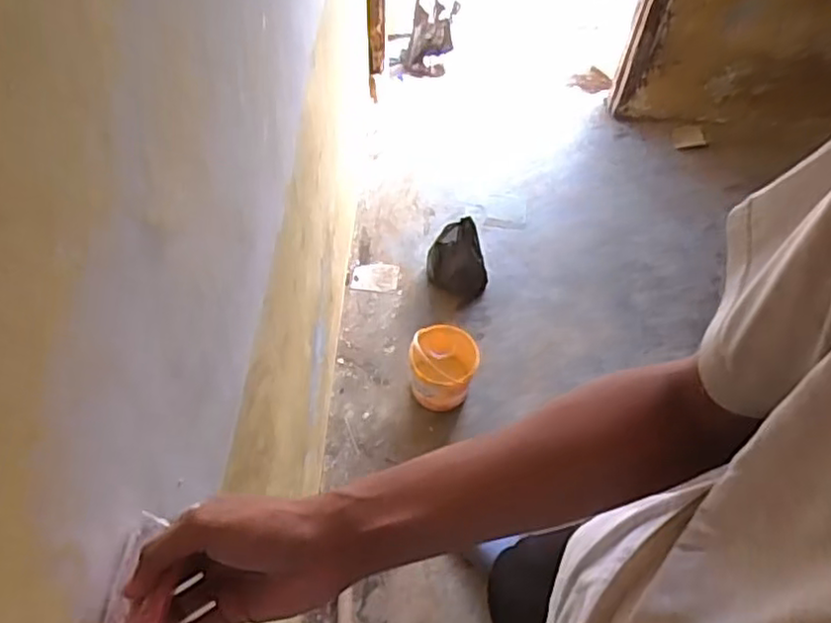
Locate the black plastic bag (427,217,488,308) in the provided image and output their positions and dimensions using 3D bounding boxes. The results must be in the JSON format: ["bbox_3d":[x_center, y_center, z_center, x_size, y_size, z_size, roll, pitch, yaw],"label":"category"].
[{"bbox_3d":[0.117,-0.130,1.788,0.161,0.174,0.146,13,57,7],"label":"black plastic bag"}]

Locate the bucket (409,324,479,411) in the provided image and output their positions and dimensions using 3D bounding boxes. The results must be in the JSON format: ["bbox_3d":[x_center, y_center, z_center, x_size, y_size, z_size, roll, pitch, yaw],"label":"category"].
[{"bbox_3d":[0.064,0.143,1.627,0.158,0.182,0.150,1,56,-1],"label":"bucket"}]

